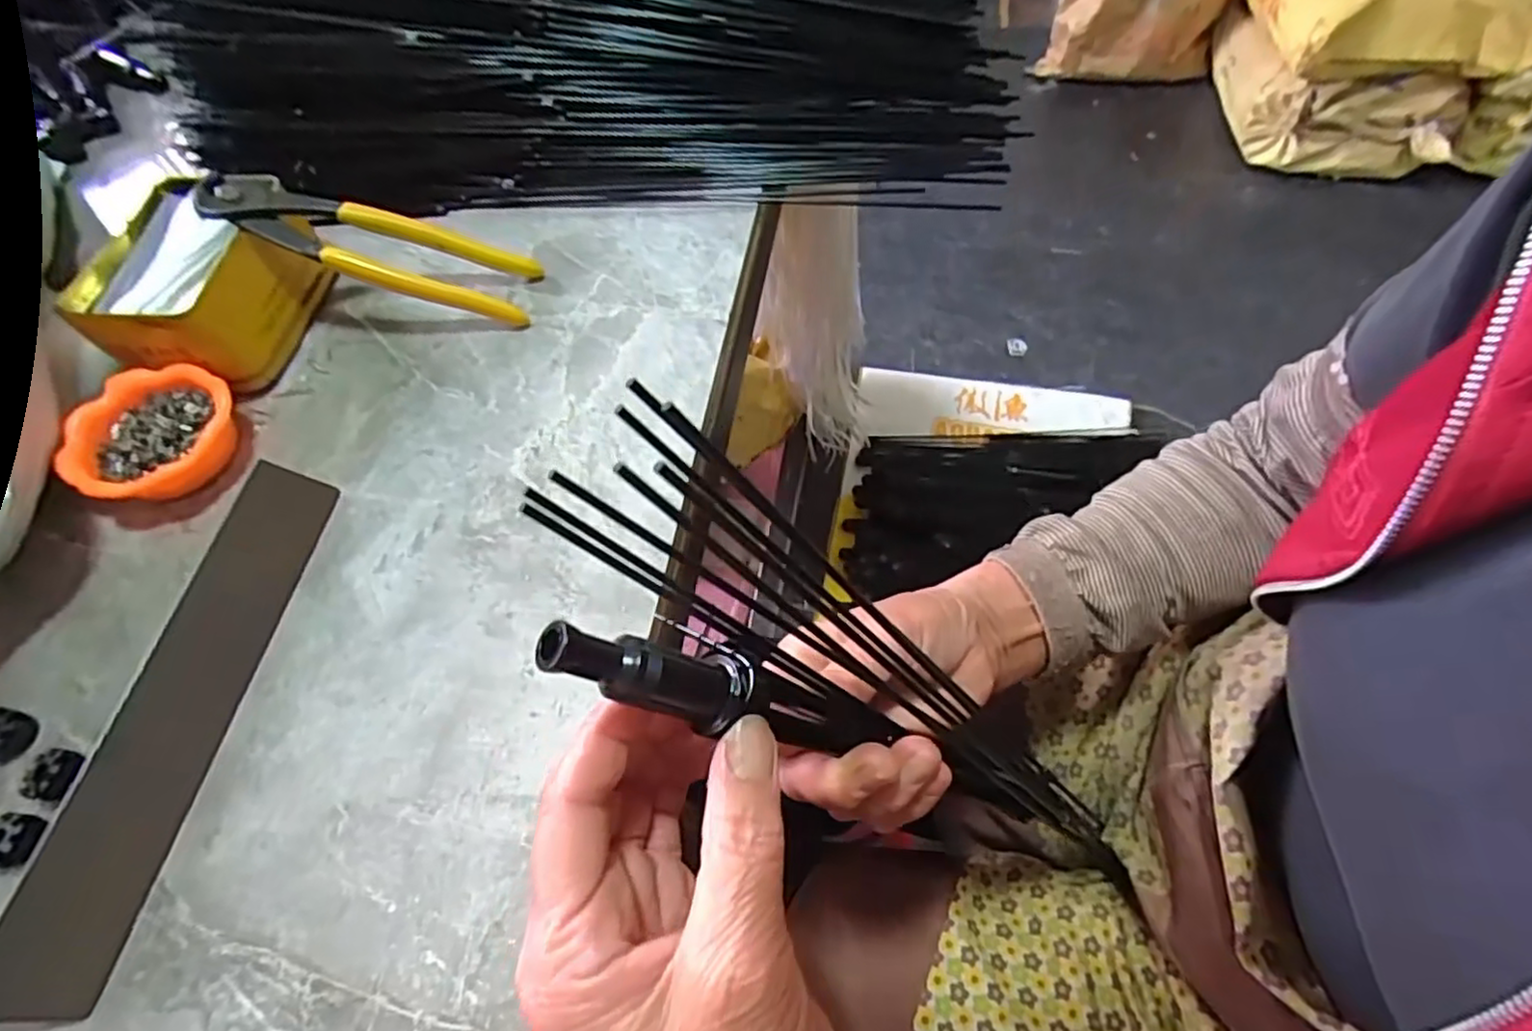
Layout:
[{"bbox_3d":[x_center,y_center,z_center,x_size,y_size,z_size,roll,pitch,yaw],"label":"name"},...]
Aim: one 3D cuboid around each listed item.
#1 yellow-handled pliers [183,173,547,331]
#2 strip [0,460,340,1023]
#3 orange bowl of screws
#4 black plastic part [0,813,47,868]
[{"bbox_3d":[-0.211,-0.147,0.383,0.163,0.019,0.049,16,59,-14],"label":"yellow-handled pliers"},{"bbox_3d":[-0.240,0.076,0.290,0.038,0.010,0.215,28,56,-31],"label":"strip"},{"bbox_3d":[-0.306,-0.040,0.350,0.067,0.023,0.074,20,63,15],"label":"orange bowl of screws"},{"bbox_3d":[-0.284,0.122,0.264,0.013,0.010,0.017,7,60,7],"label":"black plastic part"}]

